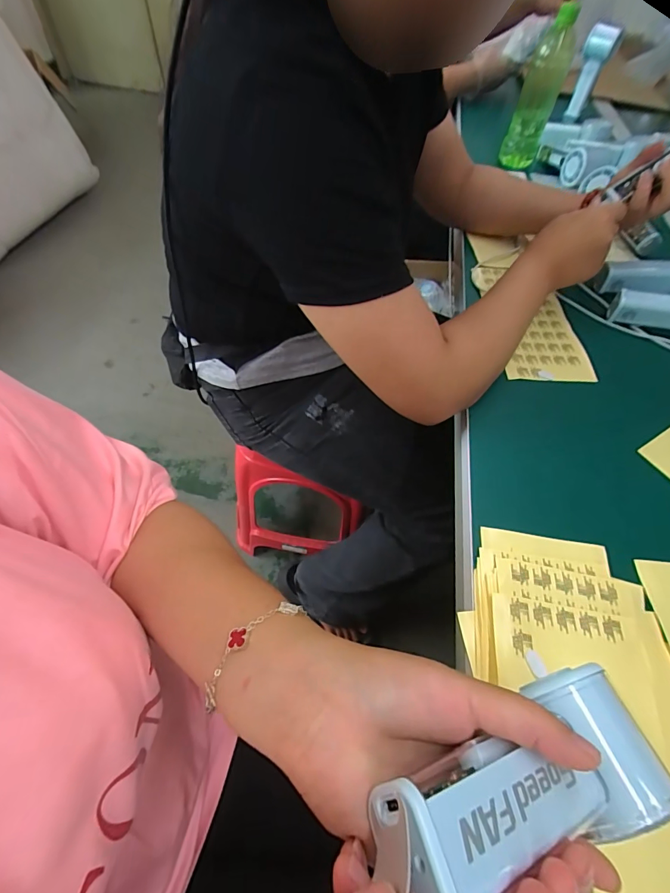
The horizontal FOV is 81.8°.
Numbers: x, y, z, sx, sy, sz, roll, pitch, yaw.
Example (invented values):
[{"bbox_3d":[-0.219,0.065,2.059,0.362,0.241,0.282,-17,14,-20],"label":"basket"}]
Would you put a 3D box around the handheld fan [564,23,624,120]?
[{"bbox_3d":[0.546,-0.801,0.833,0.058,0.141,0.063,25,58,13],"label":"handheld fan"}]

